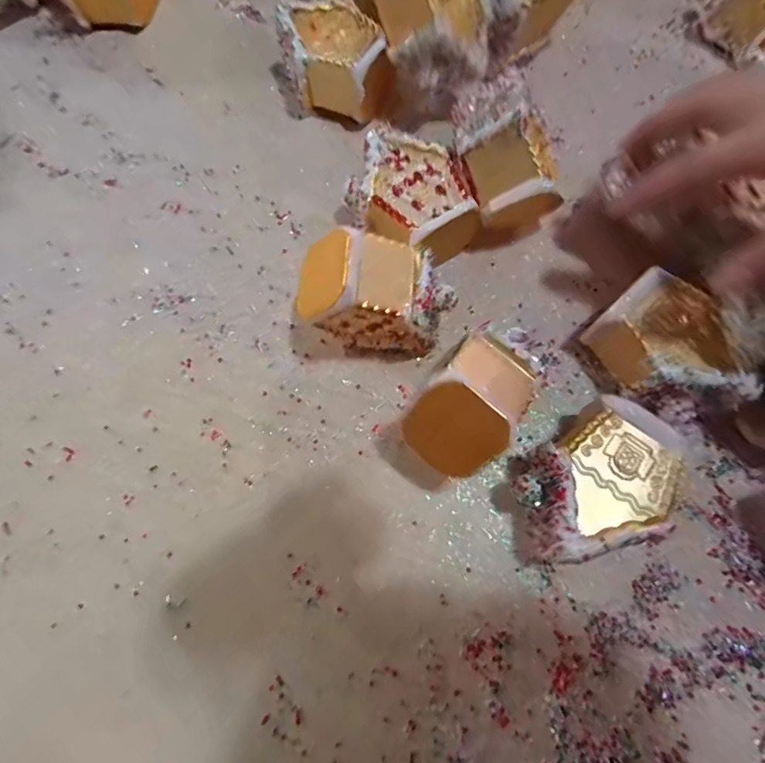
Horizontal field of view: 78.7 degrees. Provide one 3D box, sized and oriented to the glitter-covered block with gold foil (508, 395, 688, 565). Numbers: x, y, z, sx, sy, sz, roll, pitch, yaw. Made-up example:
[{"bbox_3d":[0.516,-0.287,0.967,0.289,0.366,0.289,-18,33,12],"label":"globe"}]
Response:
[{"bbox_3d":[0.106,0.052,0.244,0.086,0.048,0.064,-22,73,-9],"label":"glitter-covered block with gold foil"}]

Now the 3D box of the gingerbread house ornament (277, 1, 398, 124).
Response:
[{"bbox_3d":[-0.028,-0.221,0.329,0.076,0.047,0.069,-14,72,-6],"label":"gingerbread house ornament"}]

